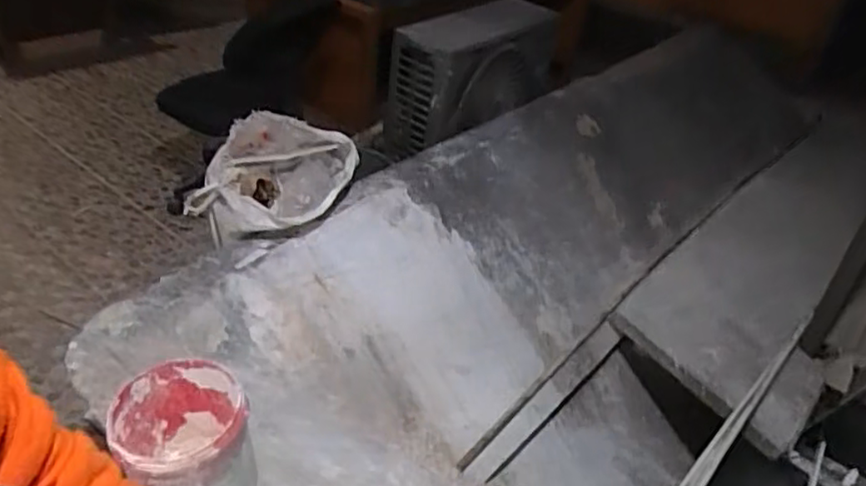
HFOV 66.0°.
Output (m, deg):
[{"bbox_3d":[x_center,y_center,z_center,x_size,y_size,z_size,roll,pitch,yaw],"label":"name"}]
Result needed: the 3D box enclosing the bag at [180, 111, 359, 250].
[{"bbox_3d":[-0.373,-0.164,1.588,0.397,0.195,0.266,-22,43,-32],"label":"bag"}]

